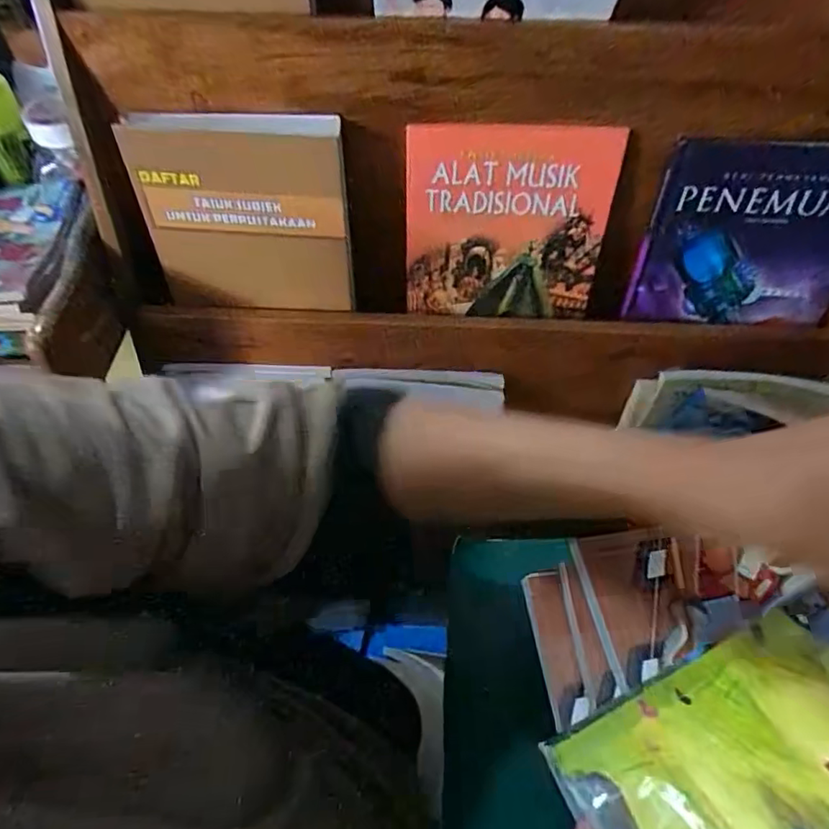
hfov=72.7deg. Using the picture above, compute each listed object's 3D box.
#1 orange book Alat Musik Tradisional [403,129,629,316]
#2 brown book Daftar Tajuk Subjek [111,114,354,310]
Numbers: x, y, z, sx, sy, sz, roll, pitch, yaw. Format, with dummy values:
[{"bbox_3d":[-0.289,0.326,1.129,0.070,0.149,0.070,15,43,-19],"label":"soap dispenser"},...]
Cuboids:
[{"bbox_3d":[0.097,-0.195,0.602,0.208,0.201,0.008,2,43,2],"label":"orange book Alat Musik Tradisional"},{"bbox_3d":[-0.175,-0.200,0.587,0.206,0.193,0.026,3,43,3],"label":"brown book Daftar Tajuk Subjek"}]

